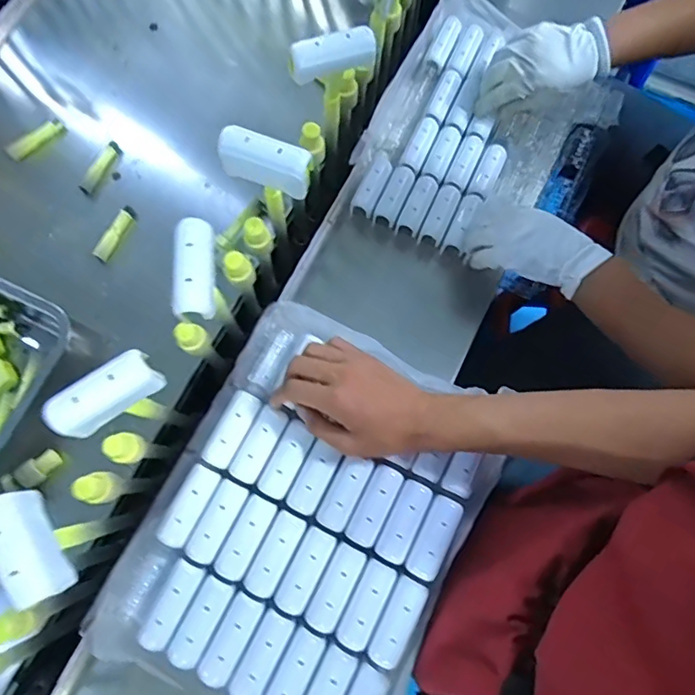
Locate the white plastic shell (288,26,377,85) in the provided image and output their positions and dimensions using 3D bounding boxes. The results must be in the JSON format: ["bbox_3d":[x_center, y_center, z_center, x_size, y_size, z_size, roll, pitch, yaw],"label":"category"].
[{"bbox_3d":[-0.014,-0.261,0.457,0.077,0.033,0.018,-16,74,-5],"label":"white plastic shell"}]

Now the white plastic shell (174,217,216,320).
[{"bbox_3d":[-0.119,-0.062,0.402,0.028,0.024,0.076,0,74,0],"label":"white plastic shell"}]

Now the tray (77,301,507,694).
[{"bbox_3d":[-0.035,0.163,0.494,0.280,0.041,0.352,25,75,7],"label":"tray"}]

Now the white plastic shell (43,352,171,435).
[{"bbox_3d":[-0.177,0.036,0.380,0.078,0.029,0.034,-35,77,-10],"label":"white plastic shell"}]

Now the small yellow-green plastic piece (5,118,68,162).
[{"bbox_3d":[-0.428,-0.286,0.709,0.025,0.016,0.079,41,78,11],"label":"small yellow-green plastic piece"}]

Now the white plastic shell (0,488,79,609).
[{"bbox_3d":[-0.224,0.138,0.358,0.026,0.043,0.076,-31,76,-9],"label":"white plastic shell"}]

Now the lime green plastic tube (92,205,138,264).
[{"bbox_3d":[-0.305,-0.150,0.675,0.019,0.016,0.082,25,75,7],"label":"lime green plastic tube"}]

